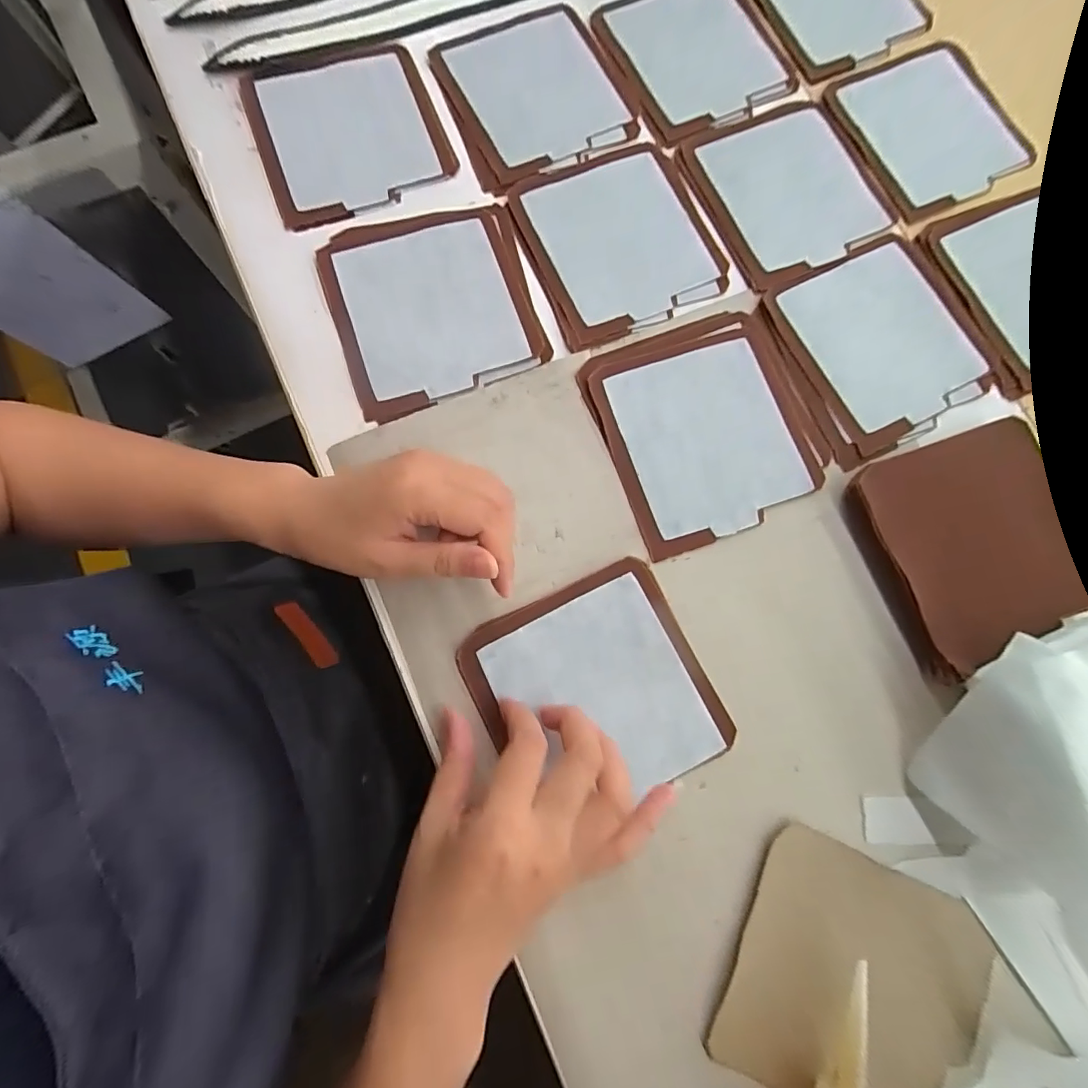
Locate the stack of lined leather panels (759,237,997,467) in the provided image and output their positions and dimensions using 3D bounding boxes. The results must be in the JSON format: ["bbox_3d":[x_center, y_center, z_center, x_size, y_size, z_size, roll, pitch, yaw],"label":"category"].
[{"bbox_3d":[0.233,-0.138,0.354,0.124,0.005,0.139,-21,80,-4],"label":"stack of lined leather panels"}]

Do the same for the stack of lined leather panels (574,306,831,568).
[{"bbox_3d":[0.107,-0.079,0.335,0.132,0.004,0.144,-21,80,-4],"label":"stack of lined leather panels"}]

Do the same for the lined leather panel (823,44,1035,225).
[{"bbox_3d":[0.286,-0.318,0.382,0.112,0.012,0.130,-28,81,-6],"label":"lined leather panel"}]

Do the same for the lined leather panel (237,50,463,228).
[{"bbox_3d":[-0.142,-0.302,0.370,0.130,0.013,0.133,-21,80,-5],"label":"lined leather panel"}]

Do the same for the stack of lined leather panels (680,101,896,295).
[{"bbox_3d":[0.177,-0.261,0.371,0.116,0.006,0.128,-25,81,-5],"label":"stack of lined leather panels"}]

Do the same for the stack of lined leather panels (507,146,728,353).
[{"bbox_3d":[0.056,-0.217,0.360,0.126,0.008,0.135,-20,80,-4],"label":"stack of lined leather panels"}]

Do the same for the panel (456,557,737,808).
[{"bbox_3d":[0.030,0.087,0.300,0.129,0.008,0.123,-25,81,-5],"label":"panel"}]

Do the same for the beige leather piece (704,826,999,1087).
[{"bbox_3d":[0.170,0.241,0.279,0.132,0.010,0.124,23,74,3],"label":"beige leather piece"}]

